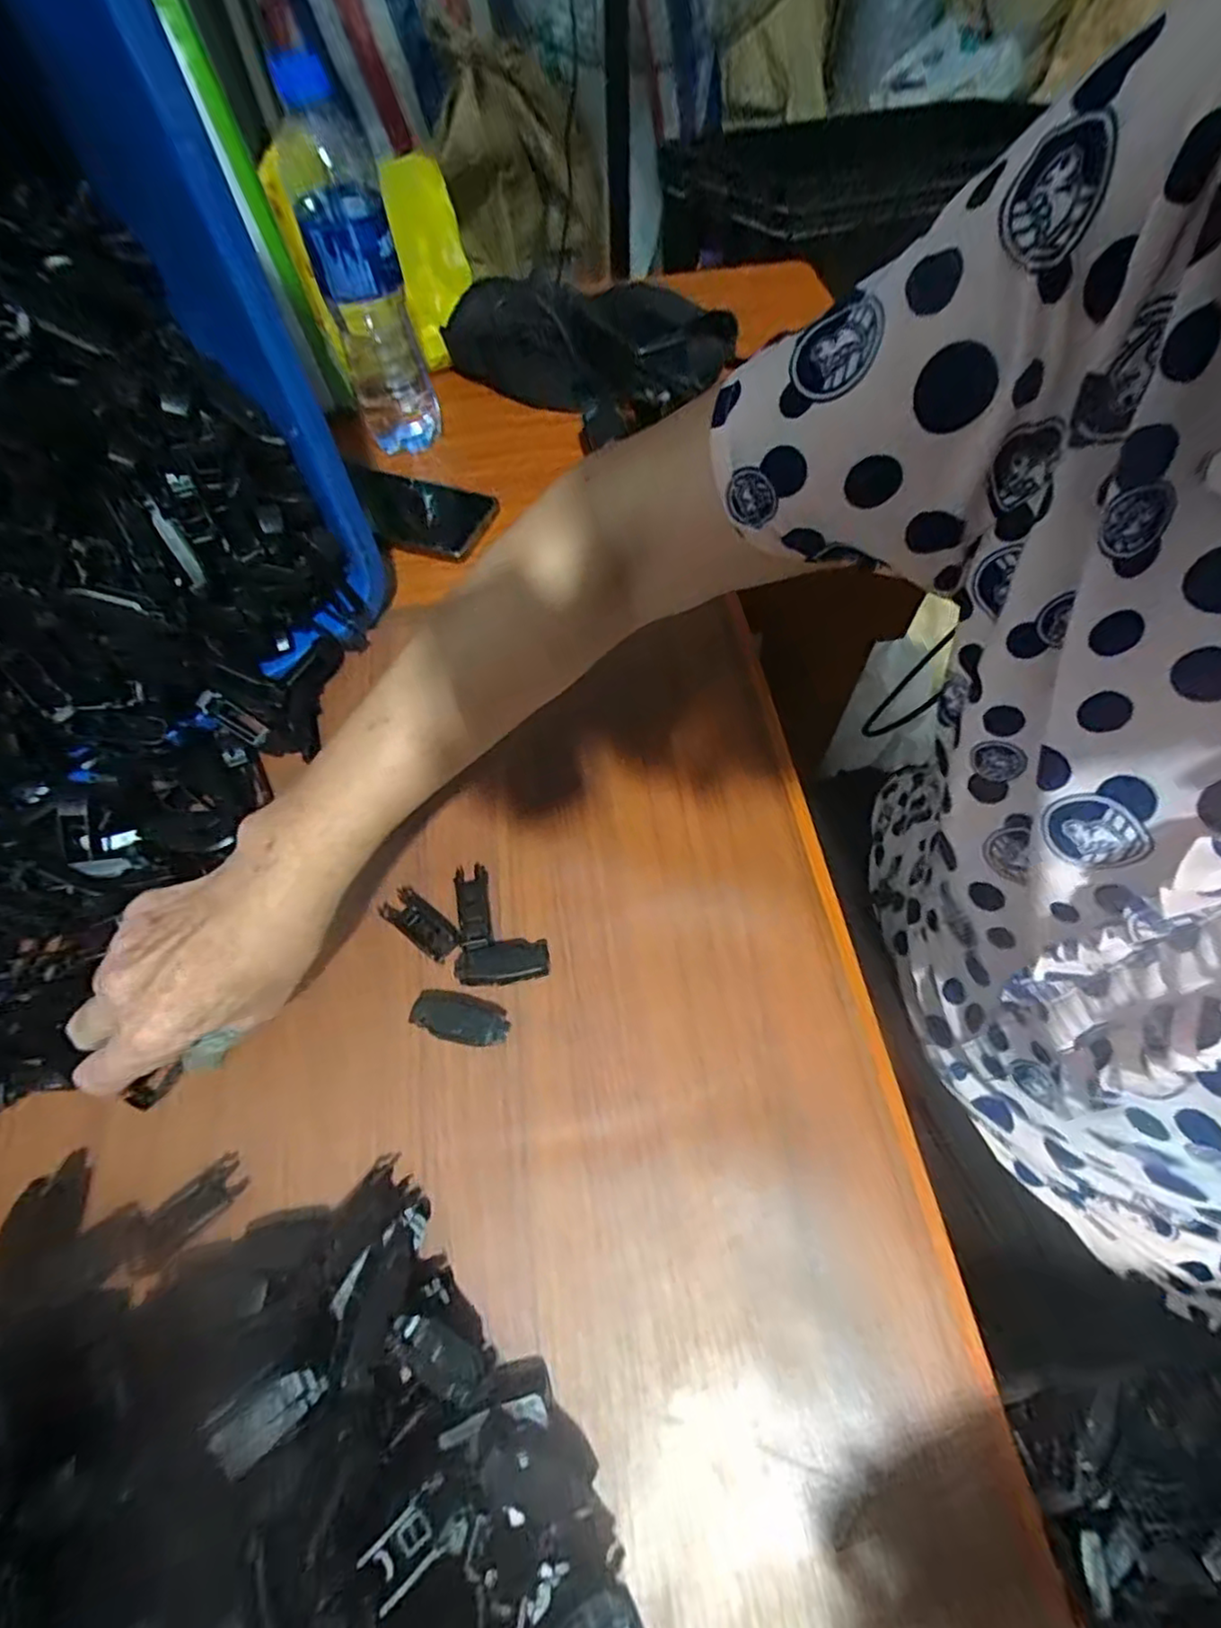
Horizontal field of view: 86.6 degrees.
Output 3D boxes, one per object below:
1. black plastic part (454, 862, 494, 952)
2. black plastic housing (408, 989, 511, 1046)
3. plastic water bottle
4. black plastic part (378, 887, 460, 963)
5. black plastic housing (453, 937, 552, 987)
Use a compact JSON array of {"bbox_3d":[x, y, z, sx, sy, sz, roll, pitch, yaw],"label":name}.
[{"bbox_3d":[-0.077,0.051,0.365,0.019,0.010,0.051,-12,51,-4],"label":"black plastic part"},{"bbox_3d":[-0.077,0.105,0.334,0.048,0.016,0.024,11,64,7],"label":"black plastic housing"},{"bbox_3d":[-0.185,-0.392,0.485,0.063,0.217,0.072,-17,61,-7],"label":"plastic water bottle"},{"bbox_3d":[-0.106,0.060,0.359,0.050,0.011,0.020,37,70,18],"label":"black plastic part"},{"bbox_3d":[-0.057,0.078,0.346,0.047,0.015,0.025,-8,63,-2],"label":"black plastic housing"}]

